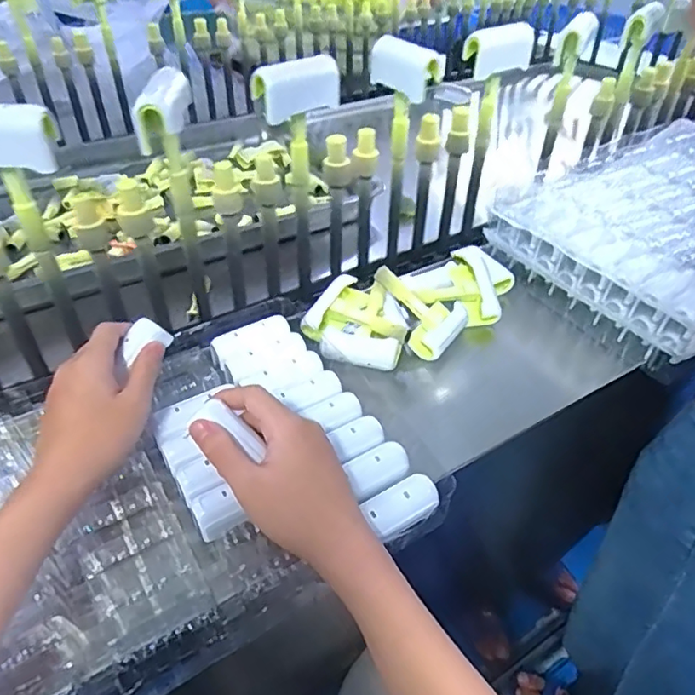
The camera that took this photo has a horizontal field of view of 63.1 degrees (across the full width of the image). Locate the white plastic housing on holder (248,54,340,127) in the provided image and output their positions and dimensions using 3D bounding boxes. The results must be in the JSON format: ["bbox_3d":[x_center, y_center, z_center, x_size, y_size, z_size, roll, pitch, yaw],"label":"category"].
[{"bbox_3d":[-0.042,-0.216,0.470,0.085,0.040,0.024,-32,49,-32],"label":"white plastic housing on holder"}]

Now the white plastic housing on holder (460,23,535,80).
[{"bbox_3d":[0.152,-0.298,0.566,0.083,0.038,0.026,-24,45,-26],"label":"white plastic housing on holder"}]

